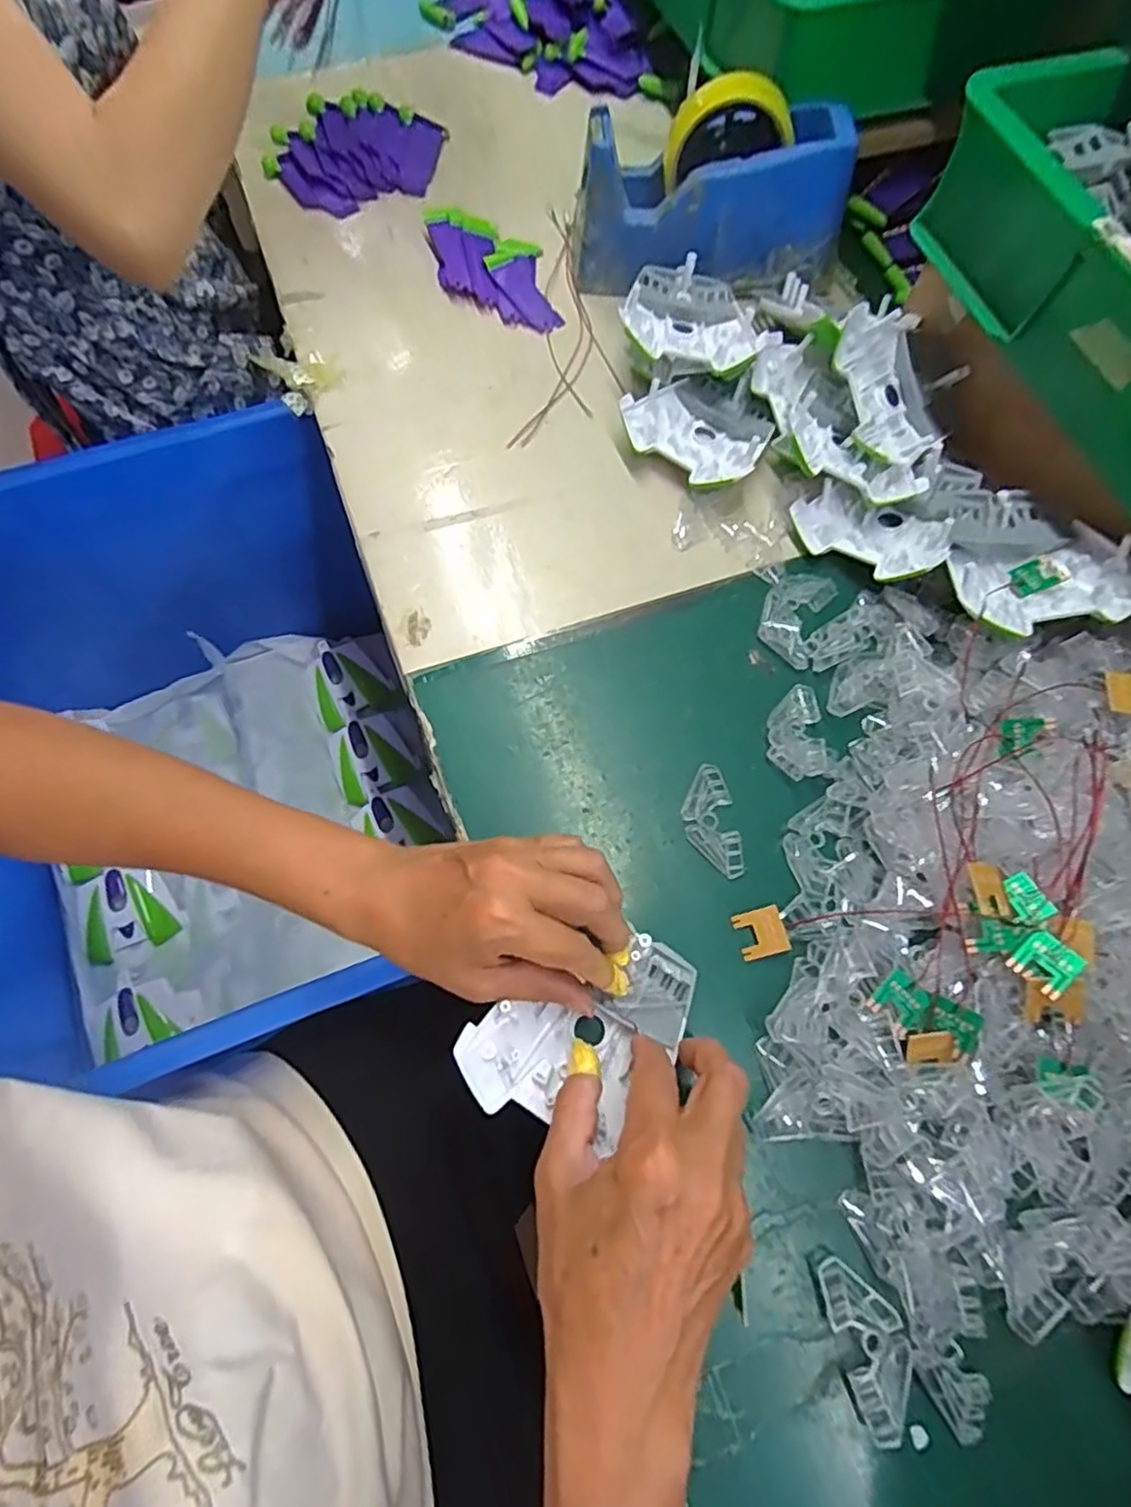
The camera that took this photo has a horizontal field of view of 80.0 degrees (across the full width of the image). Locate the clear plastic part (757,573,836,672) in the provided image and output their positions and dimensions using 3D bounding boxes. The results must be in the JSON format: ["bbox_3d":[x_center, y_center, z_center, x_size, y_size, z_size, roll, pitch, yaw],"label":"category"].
[{"bbox_3d":[0.150,-0.092,0.442,0.039,0.012,0.069,25,71,7],"label":"clear plastic part"}]

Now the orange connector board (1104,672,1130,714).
[{"bbox_3d":[0.313,-0.033,0.371,0.026,0.004,0.025,7,70,0],"label":"orange connector board"}]

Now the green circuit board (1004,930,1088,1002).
[{"bbox_3d":[0.236,0.103,0.330,0.026,0.004,0.025,-46,60,0],"label":"green circuit board"}]

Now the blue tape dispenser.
[{"bbox_3d":[0.107,-0.419,0.505,0.197,0.106,0.082,-7,70,-4],"label":"blue tape dispenser"}]

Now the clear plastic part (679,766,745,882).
[{"bbox_3d":[0.084,0.039,0.390,0.030,0.004,0.066,-6,70,-5],"label":"clear plastic part"}]

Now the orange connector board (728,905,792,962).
[{"bbox_3d":[0.107,0.098,0.368,0.025,0.007,0.025,-15,71,-3],"label":"orange connector board"}]

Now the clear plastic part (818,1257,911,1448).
[{"bbox_3d":[0.138,0.266,0.302,0.028,0.008,0.063,-13,71,-7],"label":"clear plastic part"}]

